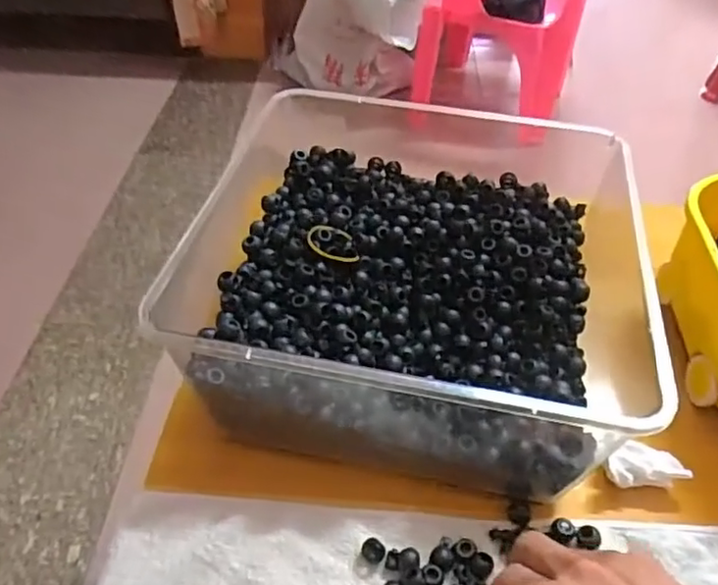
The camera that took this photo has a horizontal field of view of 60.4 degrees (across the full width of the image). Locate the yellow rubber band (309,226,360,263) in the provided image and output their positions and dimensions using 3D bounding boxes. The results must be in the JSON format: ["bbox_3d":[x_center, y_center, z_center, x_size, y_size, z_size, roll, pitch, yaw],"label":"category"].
[{"bbox_3d":[-0.022,-0.041,0.494,0.044,0.009,0.035,15,53,-24],"label":"yellow rubber band"}]

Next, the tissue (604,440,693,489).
[{"bbox_3d":[0.200,0.121,0.436,0.058,0.022,0.028,-3,46,-7],"label":"tissue"}]

